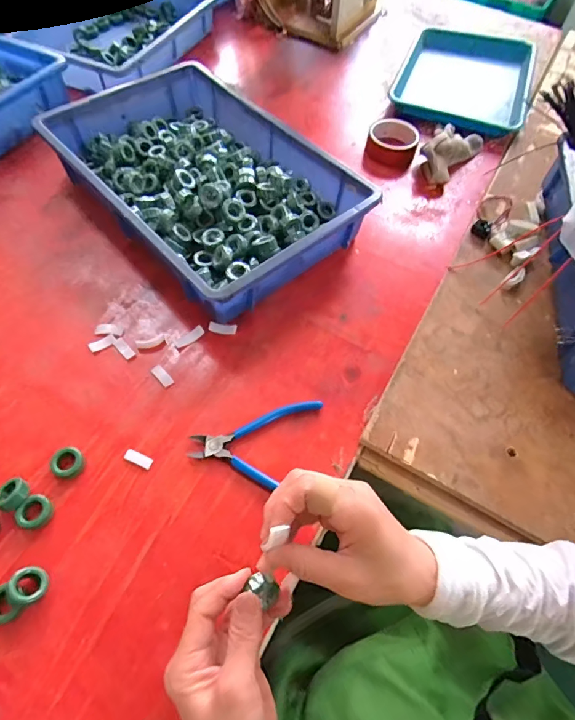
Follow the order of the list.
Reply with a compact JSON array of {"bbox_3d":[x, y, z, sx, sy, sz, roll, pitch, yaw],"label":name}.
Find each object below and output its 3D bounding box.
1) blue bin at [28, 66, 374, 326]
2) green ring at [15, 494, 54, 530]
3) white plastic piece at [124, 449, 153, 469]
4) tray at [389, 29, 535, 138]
[{"bbox_3d":[-0.125,-0.263,0.616,0.285,0.087,0.440,-38,69,-21],"label":"blue bin"},{"bbox_3d":[-0.243,0.147,0.401,0.029,0.008,0.031,45,63,-3],"label":"green ring"},{"bbox_3d":[-0.157,0.104,0.440,0.031,0.004,0.012,22,59,10],"label":"white plastic piece"},{"bbox_3d":[0.357,-0.567,0.837,0.252,0.035,0.357,21,61,9],"label":"tray"}]

